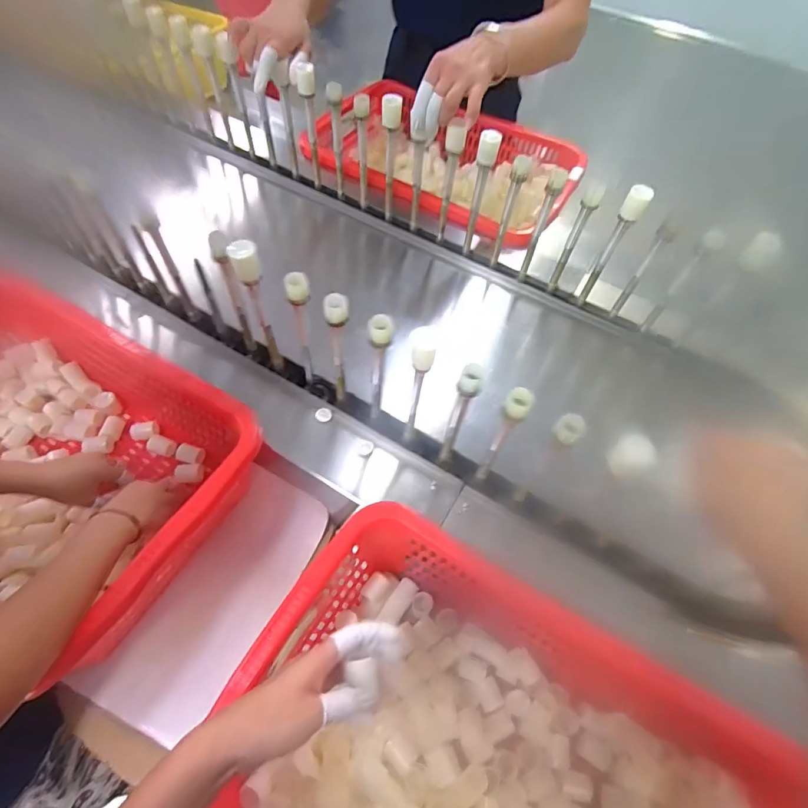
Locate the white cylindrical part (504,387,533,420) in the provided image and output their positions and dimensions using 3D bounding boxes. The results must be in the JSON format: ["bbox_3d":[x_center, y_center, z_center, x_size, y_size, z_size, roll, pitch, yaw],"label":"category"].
[{"bbox_3d":[0.104,-0.001,0.416,0.022,0.016,0.024,2,58,-3],"label":"white cylindrical part"}]

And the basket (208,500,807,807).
[{"bbox_3d":[0.102,0.368,0.481,0.524,0.162,0.362,27,60,13],"label":"basket"}]

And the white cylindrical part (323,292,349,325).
[{"bbox_3d":[-0.068,-0.096,0.464,0.024,0.024,0.023,2,58,-3],"label":"white cylindrical part"}]

